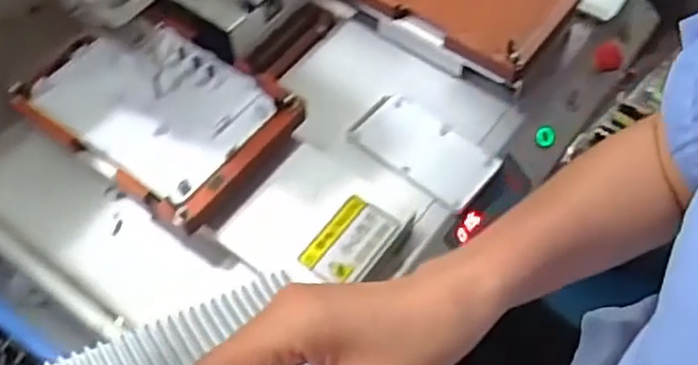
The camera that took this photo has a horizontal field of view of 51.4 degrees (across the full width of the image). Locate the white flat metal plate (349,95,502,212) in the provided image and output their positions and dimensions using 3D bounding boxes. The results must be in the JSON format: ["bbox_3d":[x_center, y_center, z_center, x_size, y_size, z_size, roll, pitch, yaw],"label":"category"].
[{"bbox_3d":[0.072,-0.033,0.687,0.133,0.007,0.072,35,63,18],"label":"white flat metal plate"}]

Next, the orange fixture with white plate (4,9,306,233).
[{"bbox_3d":[-0.166,-0.071,0.640,0.218,0.037,0.153,34,63,19],"label":"orange fixture with white plate"}]

